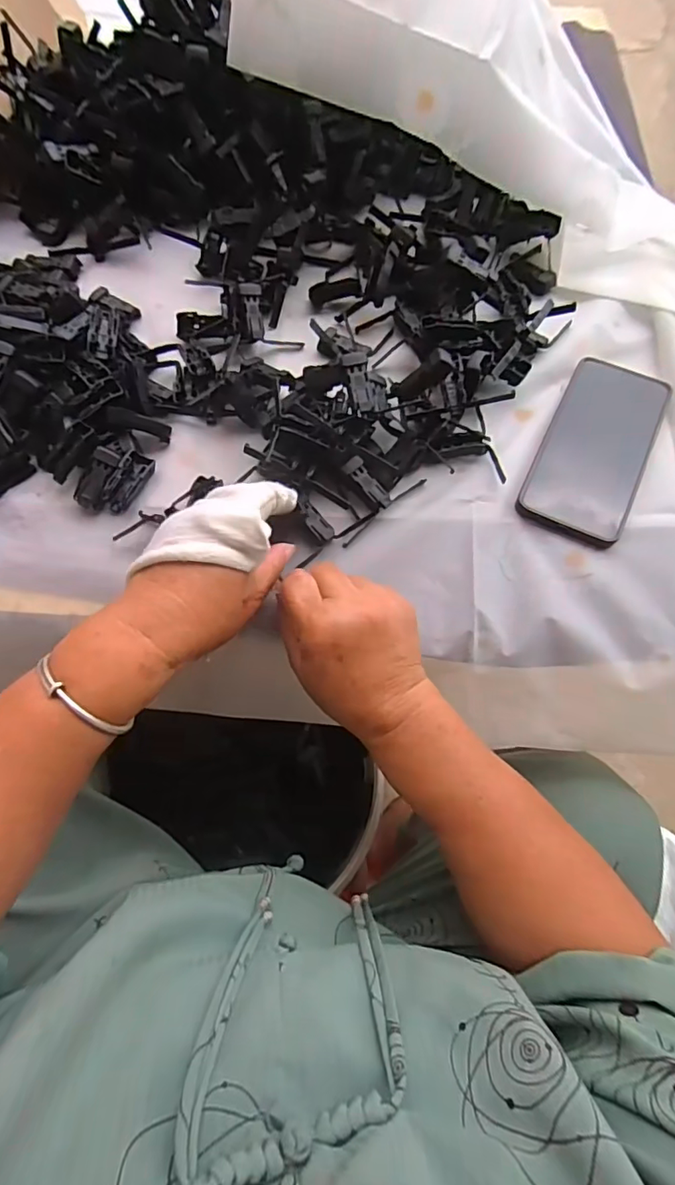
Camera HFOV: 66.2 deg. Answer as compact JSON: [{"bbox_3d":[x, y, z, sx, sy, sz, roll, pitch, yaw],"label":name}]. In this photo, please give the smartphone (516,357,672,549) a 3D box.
[{"bbox_3d":[0.204,-0.115,0.405,0.078,0.014,0.160,27,70,7],"label":"smartphone"}]

